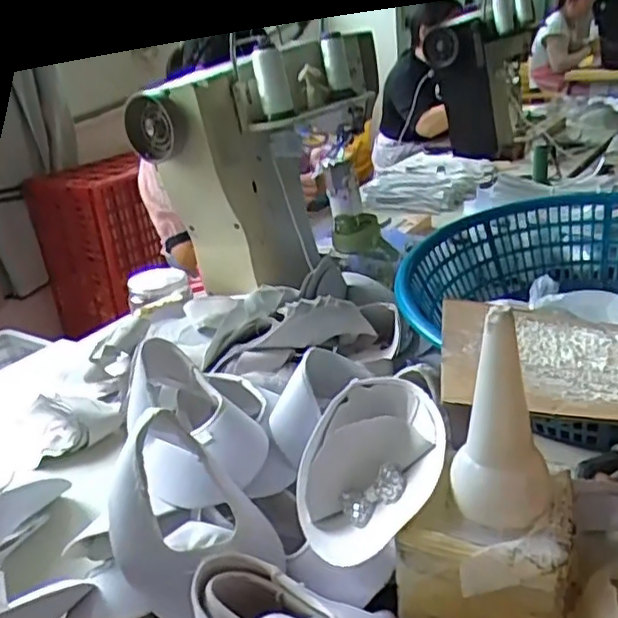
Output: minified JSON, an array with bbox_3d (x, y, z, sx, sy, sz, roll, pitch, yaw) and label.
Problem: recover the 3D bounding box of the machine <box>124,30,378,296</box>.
[{"bbox_3d":[-0.027,-0.294,1.270,0.241,0.376,0.570,9,28,31],"label":"machine"}]

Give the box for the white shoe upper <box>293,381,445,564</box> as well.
[{"bbox_3d":[0.049,0.127,0.550,0.118,0.075,0.153,-4,24,6],"label":"white shoe upper"}]

